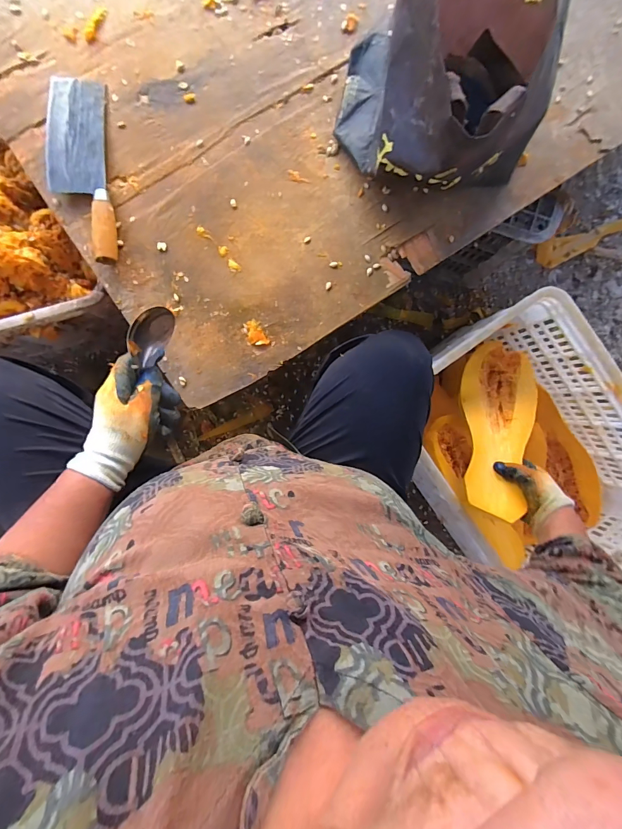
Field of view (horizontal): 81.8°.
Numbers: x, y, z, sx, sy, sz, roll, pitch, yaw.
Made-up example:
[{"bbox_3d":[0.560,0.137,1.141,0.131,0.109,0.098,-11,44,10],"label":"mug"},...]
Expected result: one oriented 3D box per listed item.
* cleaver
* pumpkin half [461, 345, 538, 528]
[{"bbox_3d":[-0.338,-0.357,0.522,0.088,0.027,0.267,-5,92,-3],"label":"cleaver"},{"bbox_3d":[0.348,0.009,0.685,0.137,0.060,0.400,19,56,6],"label":"pumpkin half"}]

